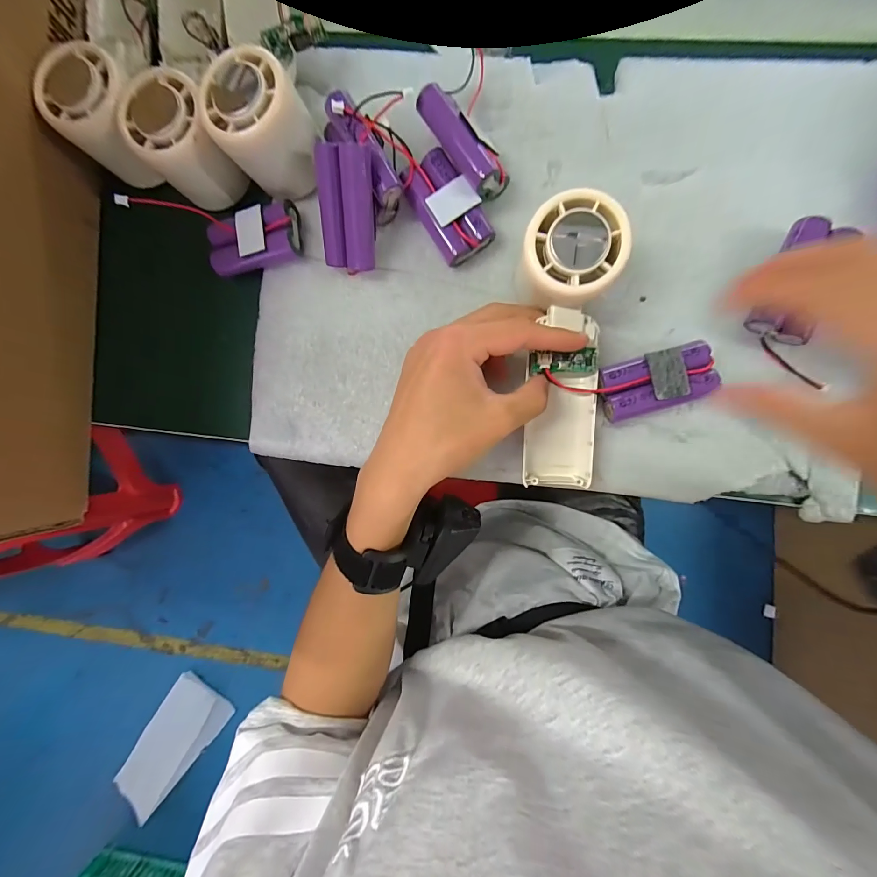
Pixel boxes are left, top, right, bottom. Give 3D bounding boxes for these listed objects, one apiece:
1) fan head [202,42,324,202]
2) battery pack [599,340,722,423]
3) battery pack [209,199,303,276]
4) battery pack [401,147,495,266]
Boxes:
[{"bbox_3d":[-0.107,-0.191,0.233,0.051,0.049,0.057,-36,91,5],"label":"fan head"},{"bbox_3d":[0.136,-0.036,0.236,0.066,0.022,0.035,-18,92,5],"label":"battery pack"},{"bbox_3d":[-0.124,-0.134,0.254,0.060,0.018,0.039,-9,93,5],"label":"battery pack"},{"bbox_3d":[0.005,-0.150,0.245,0.035,0.020,0.065,-33,91,5],"label":"battery pack"}]

